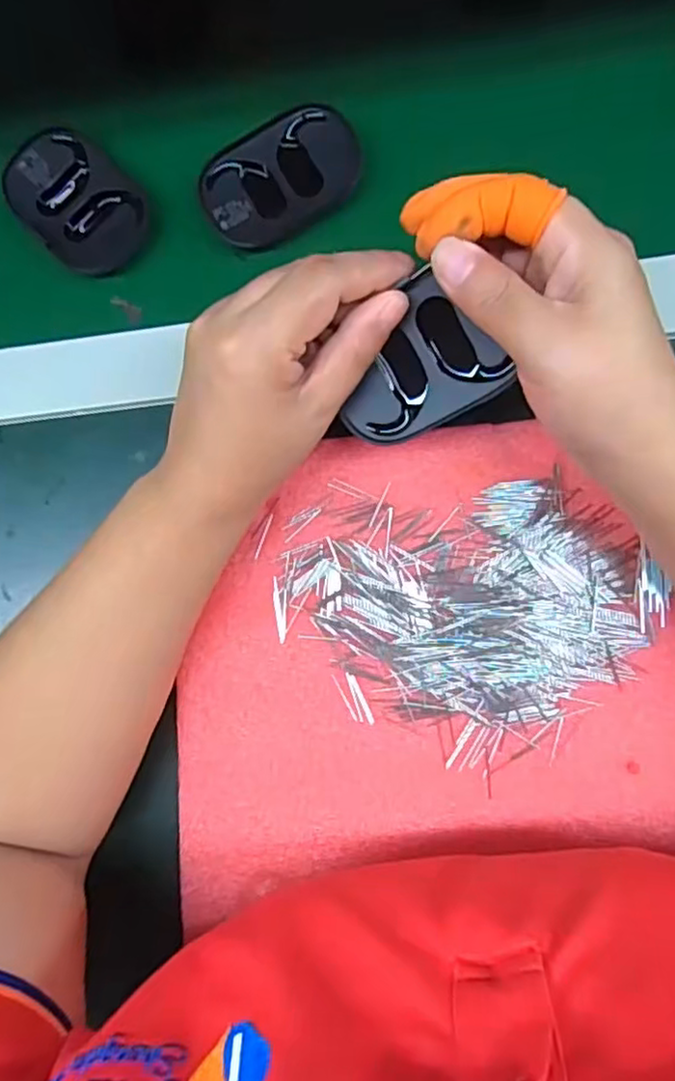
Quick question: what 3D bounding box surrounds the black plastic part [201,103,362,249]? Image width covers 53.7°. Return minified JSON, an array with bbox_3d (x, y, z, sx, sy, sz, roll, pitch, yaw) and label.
[{"bbox_3d":[-0.031,-0.197,0.358,0.085,0.012,0.059,-27,83,3],"label":"black plastic part"}]

